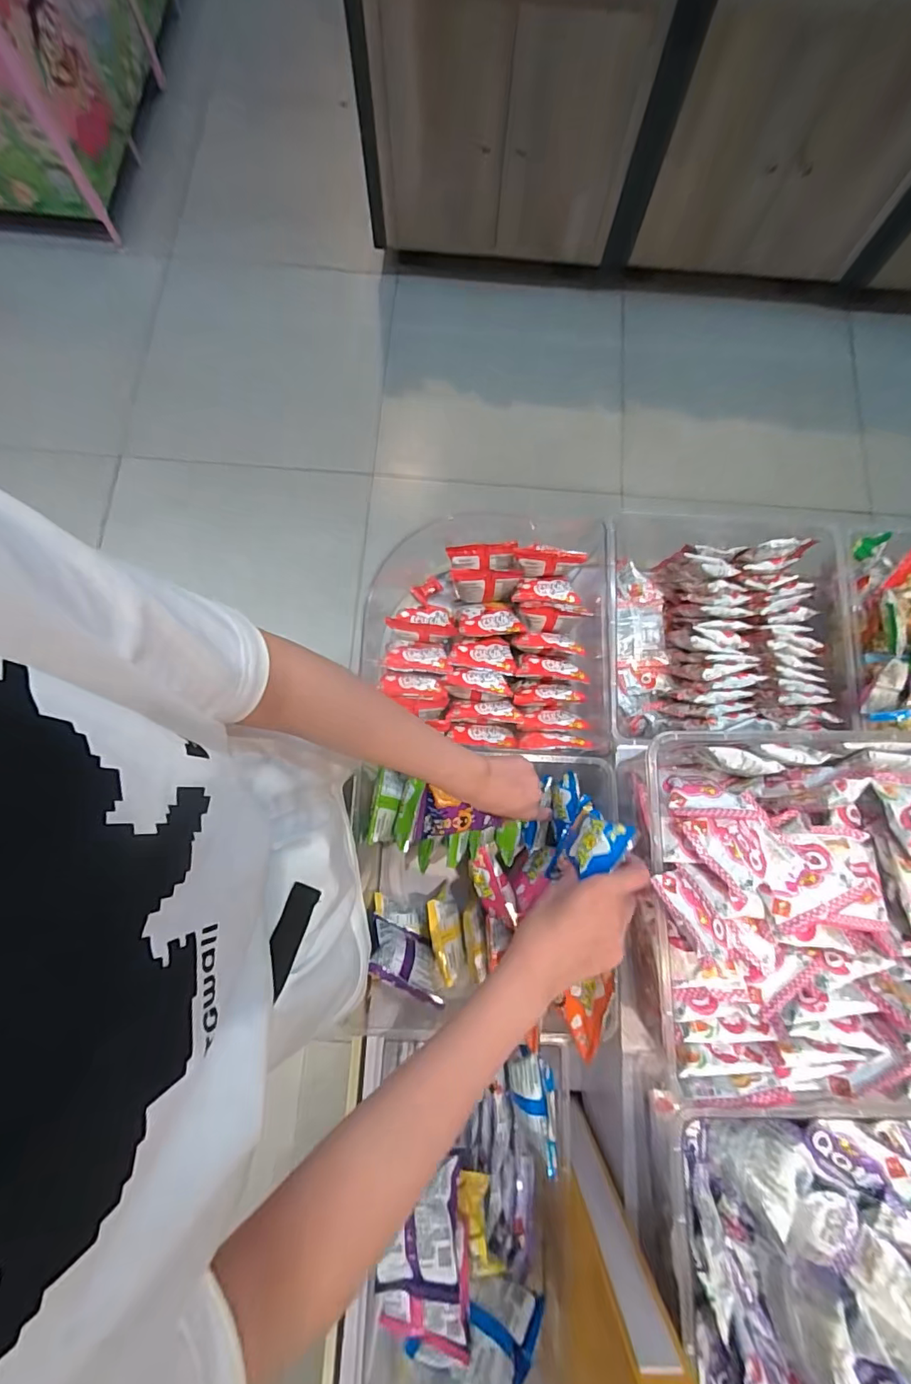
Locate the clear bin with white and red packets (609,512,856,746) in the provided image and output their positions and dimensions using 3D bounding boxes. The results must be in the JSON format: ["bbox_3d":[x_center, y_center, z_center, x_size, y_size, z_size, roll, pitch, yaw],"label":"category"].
[{"bbox_3d":[0.367,-0.091,0.671,0.338,0.102,0.306,2,78,-1],"label":"clear bin with white and red packets"}]

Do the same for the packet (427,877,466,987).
[{"bbox_3d":[-0.011,0.289,0.599,0.037,0.037,0.103,-9,79,-3],"label":"packet"}]

